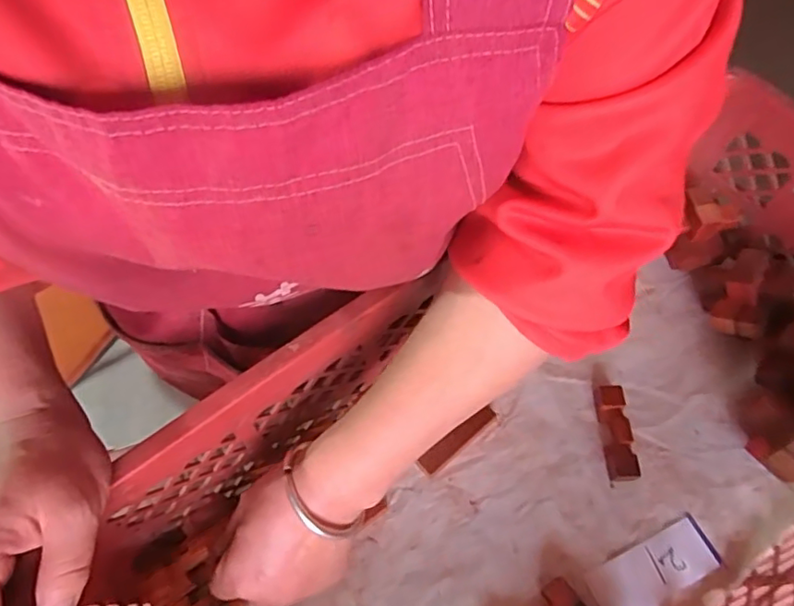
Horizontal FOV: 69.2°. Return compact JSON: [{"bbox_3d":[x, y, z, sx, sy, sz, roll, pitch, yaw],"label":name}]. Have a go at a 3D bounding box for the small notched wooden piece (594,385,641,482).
[{"bbox_3d":[0.190,0.113,0.501,0.022,0.019,0.080,-3,63,1],"label":"small notched wooden piece"}]

